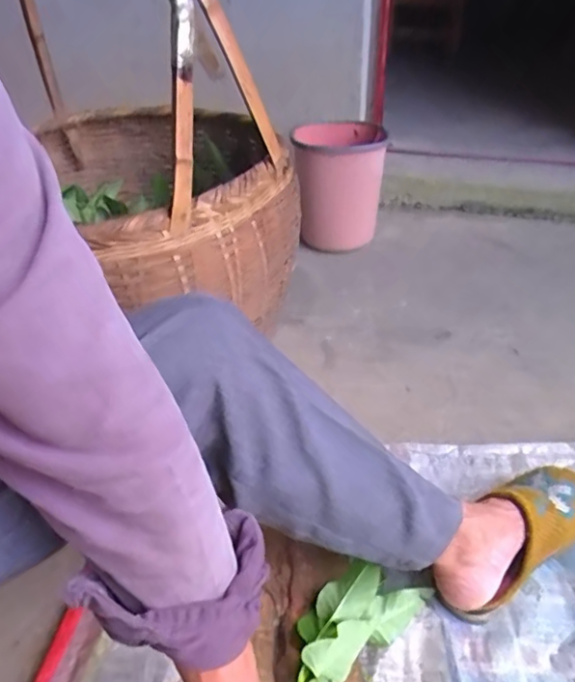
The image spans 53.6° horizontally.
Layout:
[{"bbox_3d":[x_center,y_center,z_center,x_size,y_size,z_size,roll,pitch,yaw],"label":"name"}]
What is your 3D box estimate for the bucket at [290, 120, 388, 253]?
[{"bbox_3d":[0.121,-0.394,1.413,0.203,0.252,0.242,-1,35,2],"label":"bucket"}]

